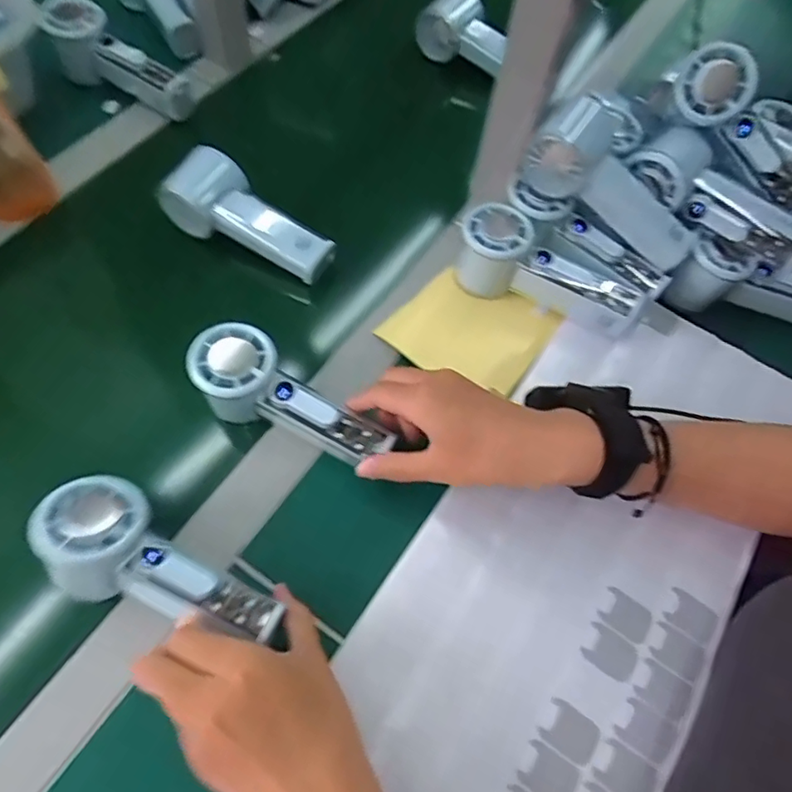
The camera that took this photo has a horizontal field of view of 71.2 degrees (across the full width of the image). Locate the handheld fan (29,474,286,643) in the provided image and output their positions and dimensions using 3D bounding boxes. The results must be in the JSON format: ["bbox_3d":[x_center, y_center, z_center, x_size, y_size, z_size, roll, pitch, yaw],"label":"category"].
[{"bbox_3d":[-0.152,0.116,0.340,0.151,0.053,0.065,37,43,1],"label":"handheld fan"}]

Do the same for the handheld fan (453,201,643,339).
[{"bbox_3d":[0.126,-0.102,0.466,0.153,0.059,0.061,18,63,6],"label":"handheld fan"}]

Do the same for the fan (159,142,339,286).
[{"bbox_3d":[-0.125,-0.154,0.490,0.147,0.049,0.053,30,64,-3],"label":"fan"}]

